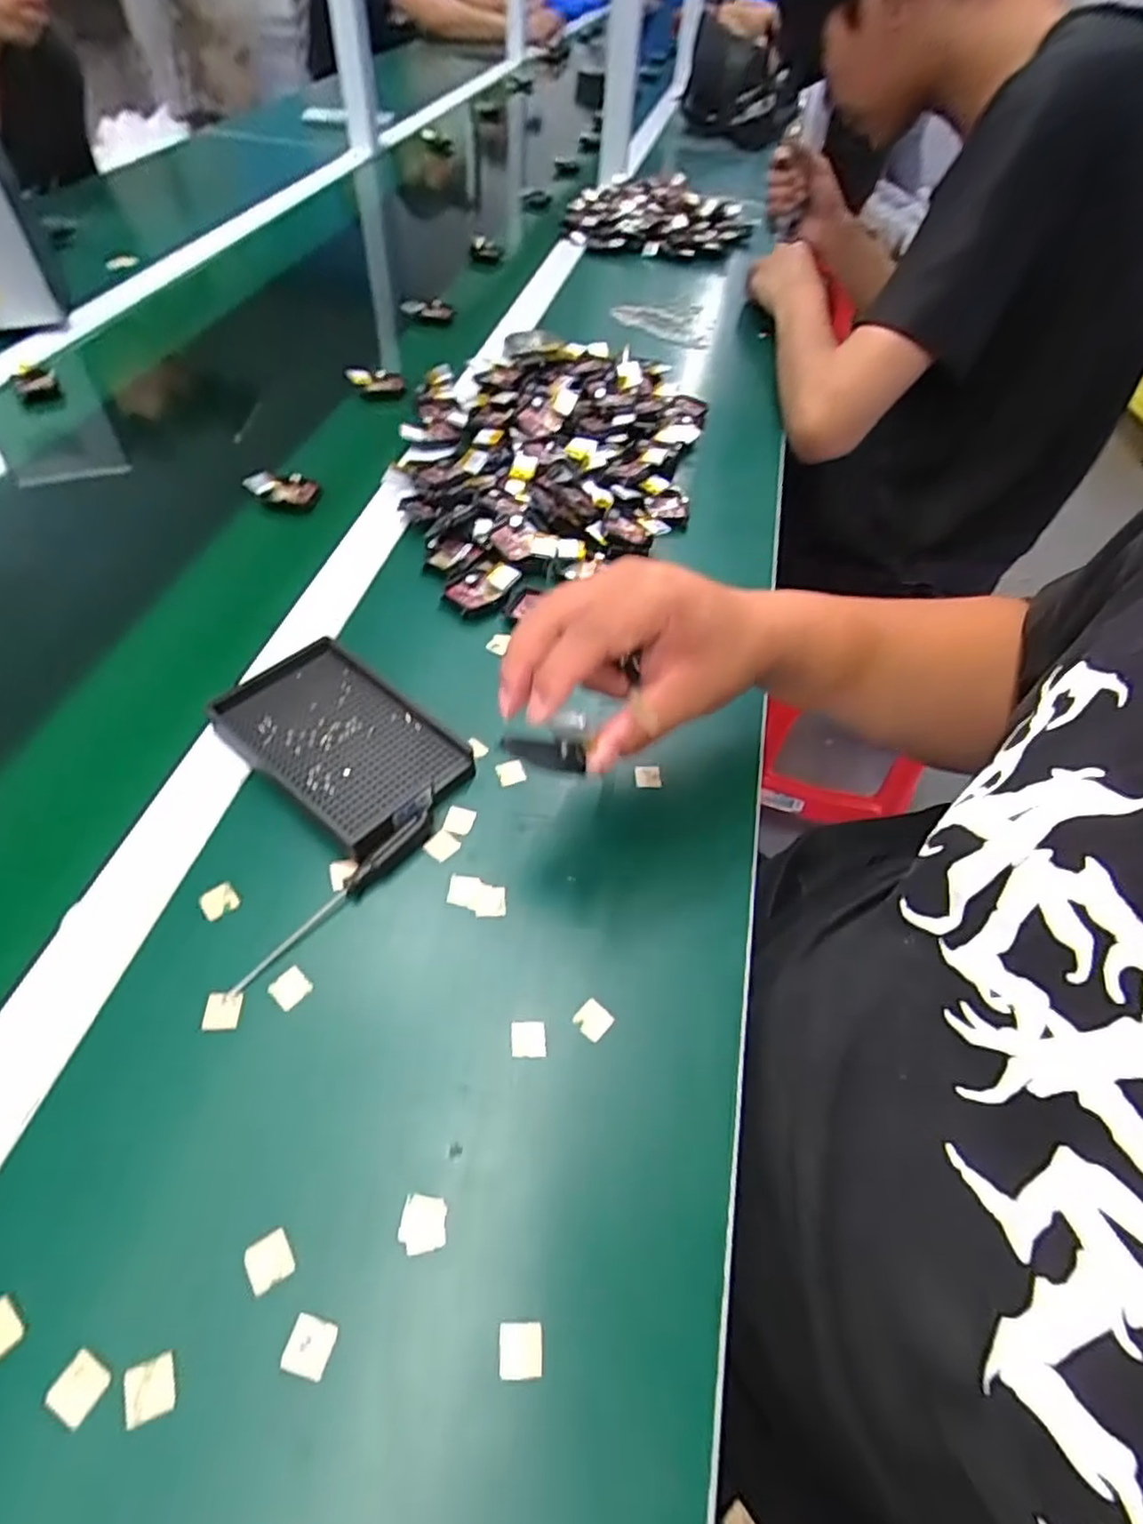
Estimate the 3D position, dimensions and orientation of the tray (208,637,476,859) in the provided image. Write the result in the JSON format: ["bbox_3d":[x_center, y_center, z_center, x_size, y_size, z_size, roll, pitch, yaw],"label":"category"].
[{"bbox_3d":[-0.136,-0.013,0.418,0.138,0.021,0.091,34,58,21],"label":"tray"}]

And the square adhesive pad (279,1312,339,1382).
[{"bbox_3d":[-0.097,0.216,0.260,0.016,0.004,0.017,13,53,6],"label":"square adhesive pad"}]

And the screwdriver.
[{"bbox_3d":[-0.117,0.066,0.365,0.014,0.013,0.136,33,57,20],"label":"screwdriver"}]

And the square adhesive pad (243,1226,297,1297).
[{"bbox_3d":[-0.118,0.194,0.274,0.017,0.004,0.017,-28,59,-22],"label":"square adhesive pad"}]

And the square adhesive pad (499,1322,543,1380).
[{"bbox_3d":[-0.019,0.221,0.264,0.016,0.004,0.016,1,53,-3],"label":"square adhesive pad"}]

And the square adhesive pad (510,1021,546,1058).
[{"bbox_3d":[-0.020,0.131,0.333,0.016,0.004,0.017,0,53,-4],"label":"square adhesive pad"}]

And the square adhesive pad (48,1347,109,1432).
[{"bbox_3d":[-0.175,0.222,0.248,0.017,0.004,0.017,26,56,16],"label":"square adhesive pad"}]

